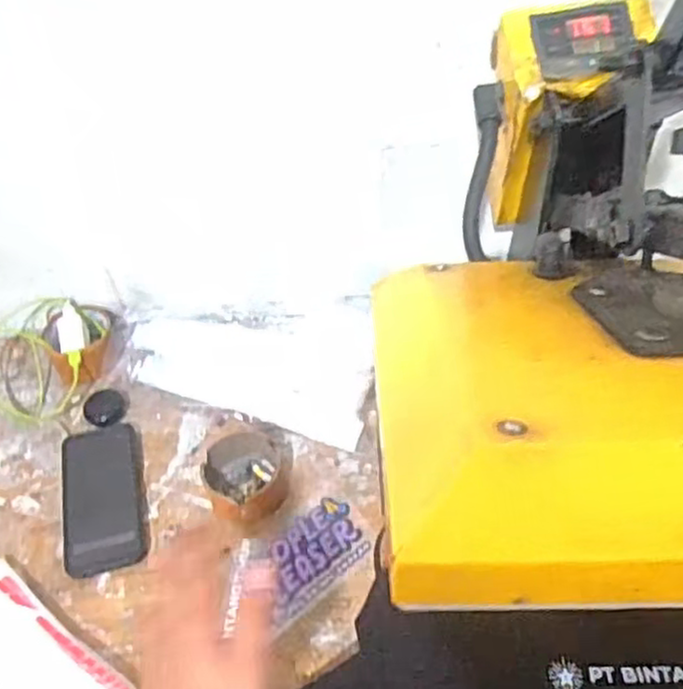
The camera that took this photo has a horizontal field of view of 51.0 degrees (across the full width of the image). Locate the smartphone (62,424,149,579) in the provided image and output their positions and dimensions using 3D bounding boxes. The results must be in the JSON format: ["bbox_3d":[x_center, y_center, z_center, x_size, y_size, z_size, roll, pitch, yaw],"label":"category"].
[{"bbox_3d":[-0.254,0.158,0.765,0.081,0.014,0.175,-13,47,-6],"label":"smartphone"}]

